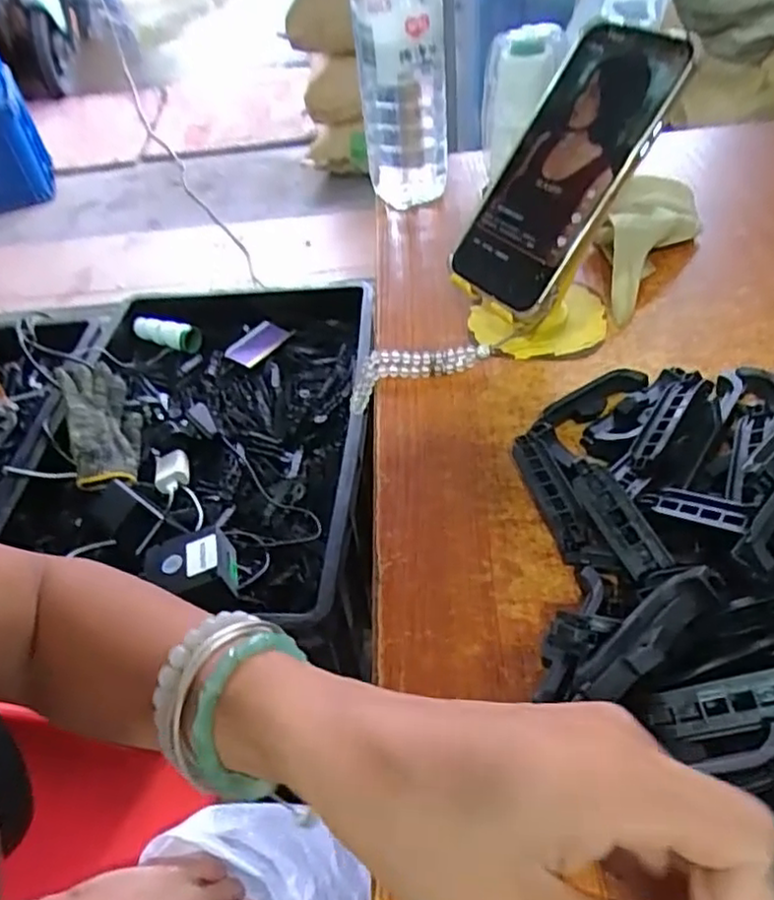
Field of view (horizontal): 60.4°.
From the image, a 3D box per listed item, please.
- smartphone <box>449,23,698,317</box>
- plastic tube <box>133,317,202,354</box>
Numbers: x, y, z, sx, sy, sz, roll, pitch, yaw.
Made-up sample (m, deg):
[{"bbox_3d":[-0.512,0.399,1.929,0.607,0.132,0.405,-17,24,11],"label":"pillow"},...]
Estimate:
[{"bbox_3d":[0.104,-0.167,0.393,0.077,0.016,0.166,42,107,37],"label":"smartphone"},{"bbox_3d":[-0.351,-0.184,1.056,0.116,0.029,0.036,11,49,18],"label":"plastic tube"}]

